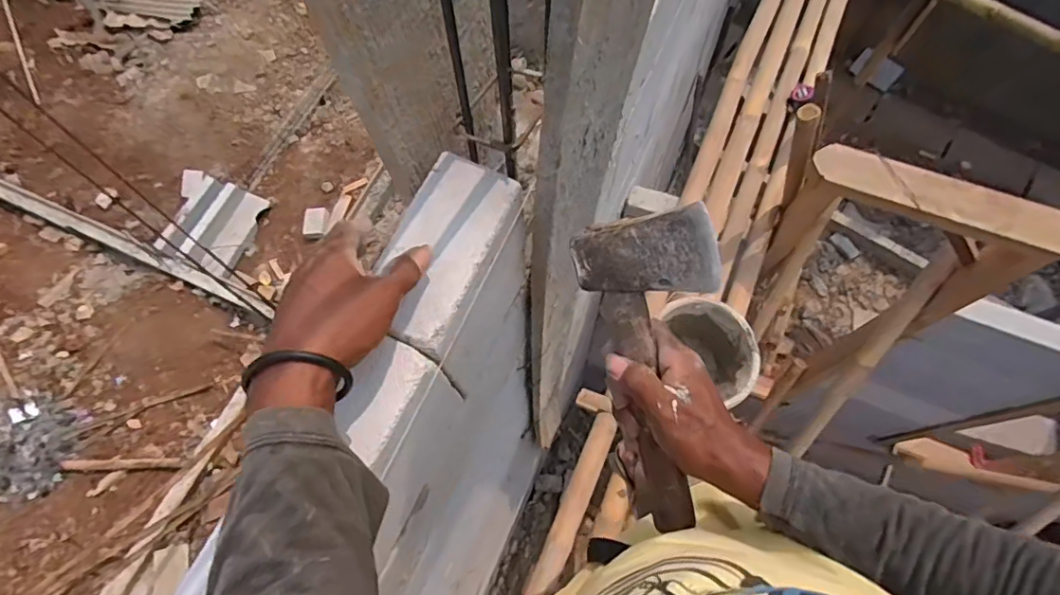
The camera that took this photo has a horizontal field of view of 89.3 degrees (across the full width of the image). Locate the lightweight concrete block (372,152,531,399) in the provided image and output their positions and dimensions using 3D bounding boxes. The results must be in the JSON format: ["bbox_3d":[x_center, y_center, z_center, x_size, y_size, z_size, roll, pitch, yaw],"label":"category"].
[{"bbox_3d":[-0.064,-0.014,0.501,0.081,0.174,0.158,22,71,10],"label":"lightweight concrete block"}]

